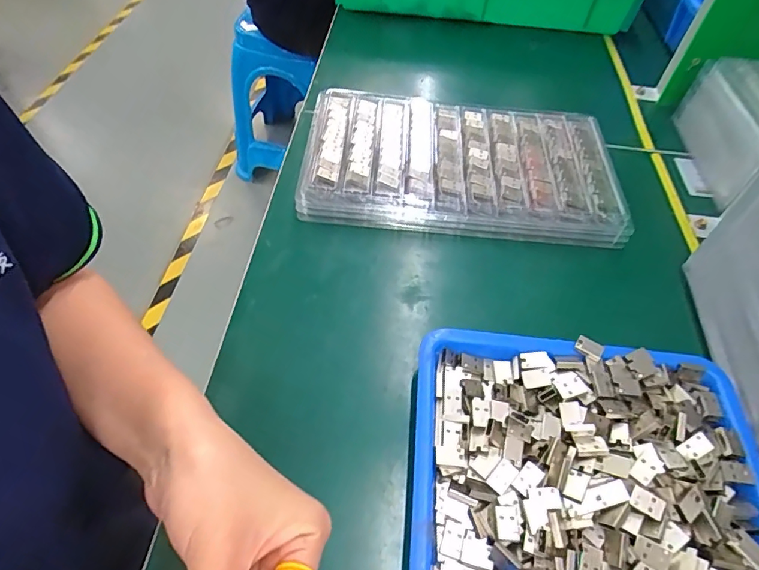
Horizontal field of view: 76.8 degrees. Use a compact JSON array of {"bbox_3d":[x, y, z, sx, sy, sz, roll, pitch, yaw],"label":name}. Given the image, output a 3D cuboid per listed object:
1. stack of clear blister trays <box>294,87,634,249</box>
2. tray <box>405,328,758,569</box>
[{"bbox_3d":[0.078,-0.119,0.473,0.296,0.038,0.167,7,55,1],"label":"stack of clear blister trays"},{"bbox_3d":[0.130,0.116,0.300,0.220,0.042,0.171,7,55,1],"label":"tray"}]

